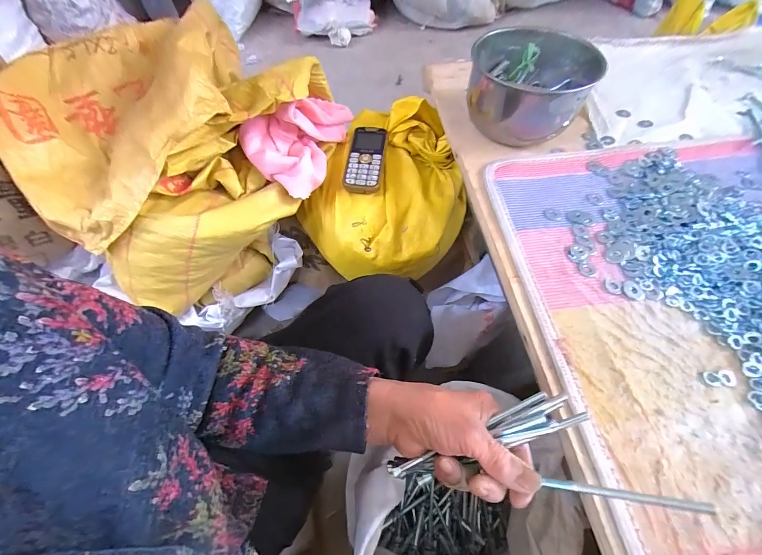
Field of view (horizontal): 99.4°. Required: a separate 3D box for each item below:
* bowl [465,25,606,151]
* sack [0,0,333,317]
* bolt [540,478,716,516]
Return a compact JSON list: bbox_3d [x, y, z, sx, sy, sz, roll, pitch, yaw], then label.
[{"bbox_3d":[0.214,-0.284,0.479,0.162,0.089,0.182,14,60,8],"label":"bowl"},{"bbox_3d":[-0.299,-0.175,0.521,0.383,0.293,0.353,12,61,8],"label":"sack"},{"bbox_3d":[0.169,0.152,0.226,0.100,0.004,0.006,-2,57,20],"label":"bolt"}]

